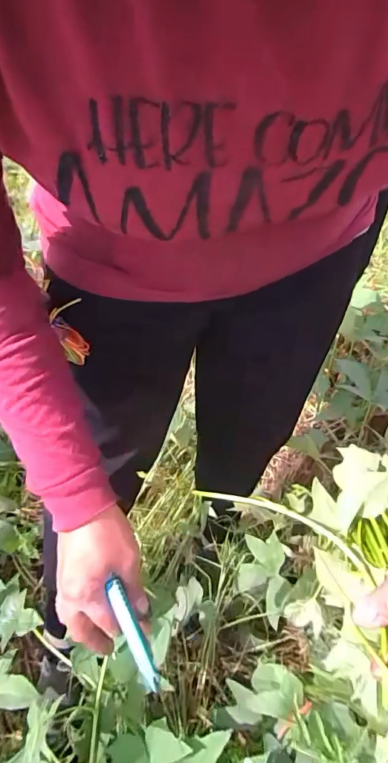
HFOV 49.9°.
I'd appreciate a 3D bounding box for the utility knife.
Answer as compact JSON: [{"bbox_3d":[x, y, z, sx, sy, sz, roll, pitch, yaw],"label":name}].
[{"bbox_3d":[-0.051,0.209,0.344,0.014,0.024,0.091,-23,48,-22],"label":"utility knife"}]

